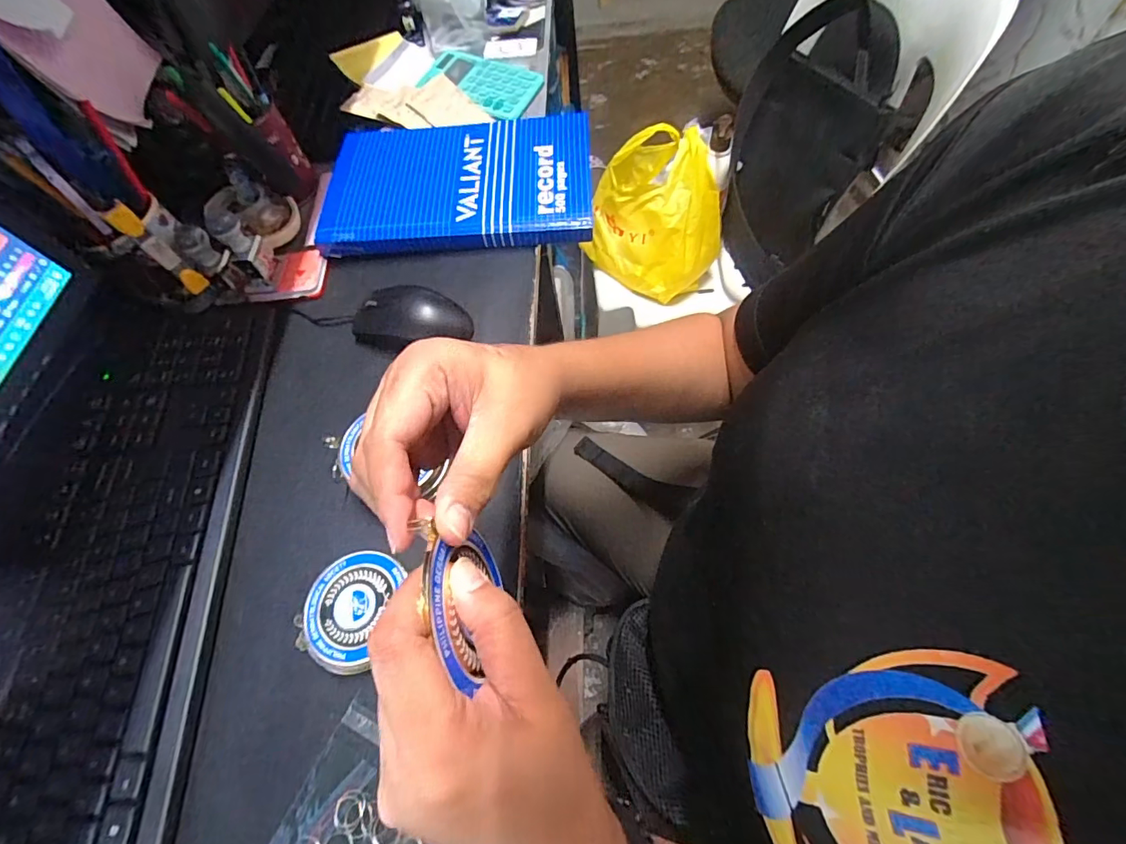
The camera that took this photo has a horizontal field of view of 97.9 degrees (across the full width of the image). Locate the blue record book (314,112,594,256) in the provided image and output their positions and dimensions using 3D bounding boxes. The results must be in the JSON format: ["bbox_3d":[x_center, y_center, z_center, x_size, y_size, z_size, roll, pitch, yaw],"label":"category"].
[{"bbox_3d":[-0.112,-0.270,0.534,0.280,0.030,0.185,-3,62,4],"label":"blue record book"}]

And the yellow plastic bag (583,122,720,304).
[{"bbox_3d":[0.150,-0.329,0.776,0.198,0.166,0.183,15,64,13],"label":"yellow plastic bag"}]

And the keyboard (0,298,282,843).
[{"bbox_3d":[-0.328,0.082,0.382,0.133,0.027,0.466,-6,63,-3],"label":"keyboard"}]

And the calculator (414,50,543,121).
[{"bbox_3d":[-0.107,-0.444,0.634,0.150,0.011,0.099,22,66,16],"label":"calculator"}]

